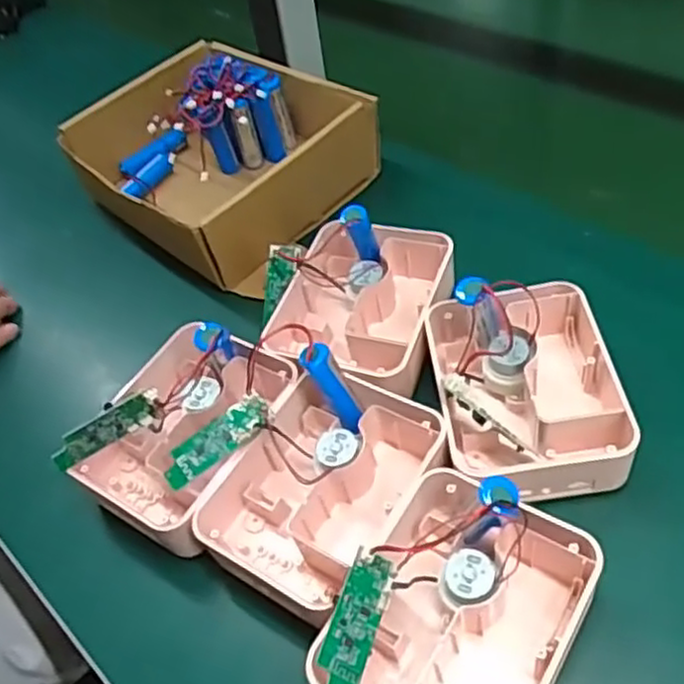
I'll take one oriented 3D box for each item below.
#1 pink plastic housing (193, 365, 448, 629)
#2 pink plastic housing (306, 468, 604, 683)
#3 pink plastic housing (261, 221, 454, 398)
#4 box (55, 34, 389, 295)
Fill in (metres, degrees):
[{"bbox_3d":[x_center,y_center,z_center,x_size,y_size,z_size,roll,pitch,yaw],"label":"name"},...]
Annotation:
[{"bbox_3d":[-0.013,0.078,0.408,0.096,0.045,0.125,26,62,20],"label":"pink plastic housing"},{"bbox_3d":[0.055,0.134,0.349,0.101,0.046,0.126,27,63,21],"label":"pink plastic housing"},{"bbox_3d":[0.014,-0.022,0.494,0.104,0.061,0.134,15,59,15],"label":"pink plastic housing"},{"bbox_3d":[-0.105,-0.159,0.622,0.216,0.091,0.185,36,66,25],"label":"box"}]

